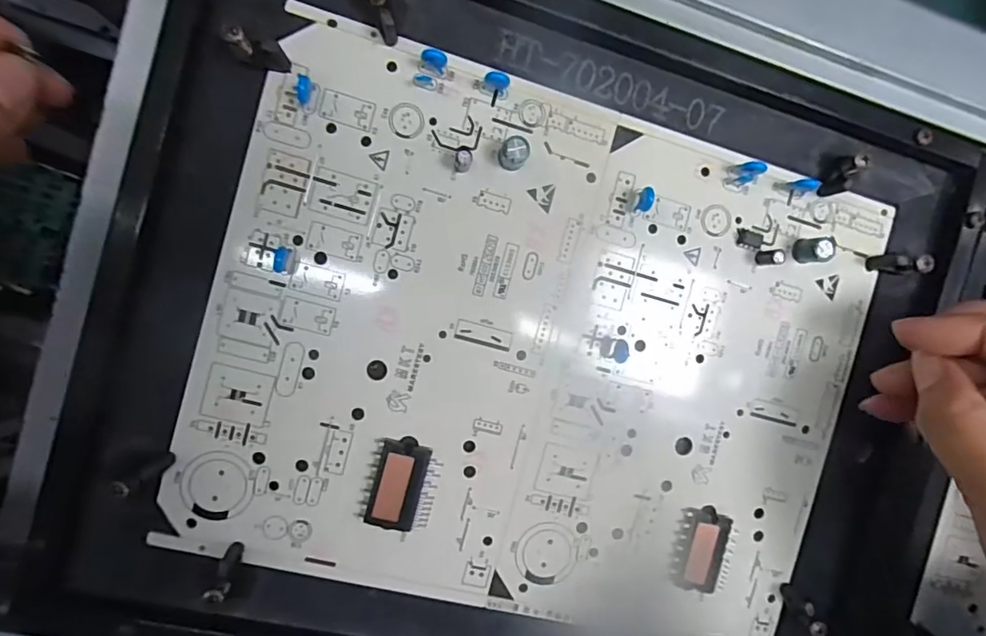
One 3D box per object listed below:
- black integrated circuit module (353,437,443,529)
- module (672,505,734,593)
[{"bbox_3d":[-0.035,0.065,0.201,0.026,0.006,0.033,16,92,-8],"label":"black integrated circuit module"},{"bbox_3d":[0.089,0.099,0.220,0.022,0.006,0.034,10,92,-8],"label":"module"}]

